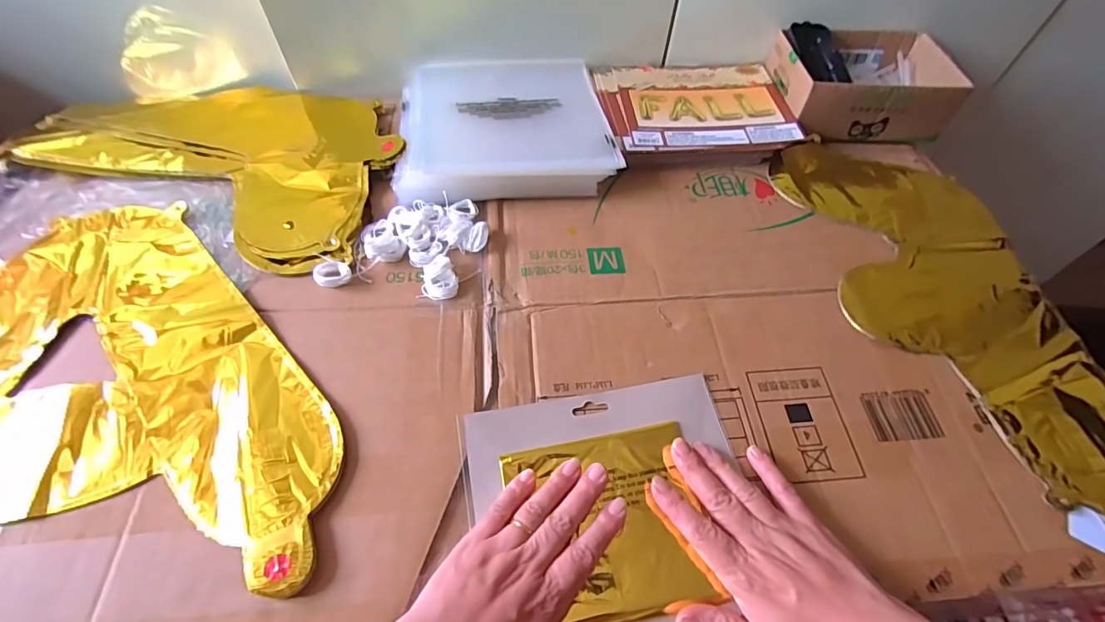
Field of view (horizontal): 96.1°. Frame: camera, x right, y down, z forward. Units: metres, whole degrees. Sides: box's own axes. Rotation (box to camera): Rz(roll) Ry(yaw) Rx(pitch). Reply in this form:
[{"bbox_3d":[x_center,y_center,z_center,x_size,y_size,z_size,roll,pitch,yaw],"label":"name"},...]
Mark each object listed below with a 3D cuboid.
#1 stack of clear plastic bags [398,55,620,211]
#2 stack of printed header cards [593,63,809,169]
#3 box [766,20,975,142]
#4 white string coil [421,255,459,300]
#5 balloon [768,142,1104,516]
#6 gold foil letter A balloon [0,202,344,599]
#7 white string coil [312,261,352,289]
[{"bbox_3d":[-0.055,-0.211,0.553,0.222,0.035,0.230,-6,56,-7],"label":"stack of clear plastic bags"},{"bbox_3d":[0.163,-0.237,0.584,0.209,0.027,0.174,-6,56,-7],"label":"stack of printed header cards"},{"bbox_3d":[0.362,-0.272,0.589,0.185,0.066,0.137,1,56,-1],"label":"box"},{"bbox_3d":[-0.101,-0.031,0.438,0.031,0.014,0.040,-12,57,-10],"label":"white string coil"},{"bbox_3d":[0.357,-0.012,0.447,0.190,0.011,0.422,-4,56,-5],"label":"balloon"},{"bbox_3d":[-0.373,0.053,0.373,0.396,0.014,0.350,-11,57,-10],"label":"gold foil letter A balloon"},{"bbox_3d":[-0.194,-0.033,0.439,0.030,0.013,0.025,-20,59,-15],"label":"white string coil"}]

